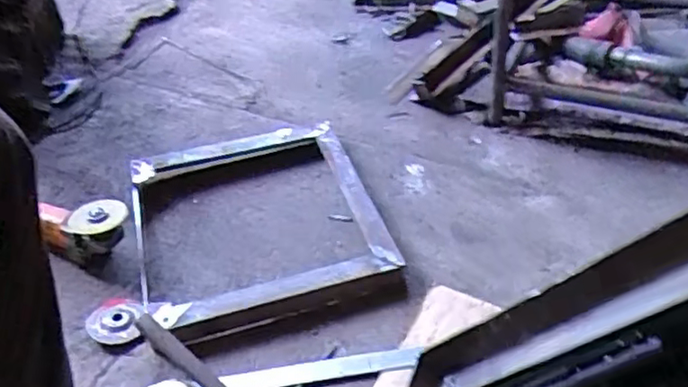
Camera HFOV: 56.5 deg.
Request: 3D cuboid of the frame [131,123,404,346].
[{"bbox_3d":[-0.148,0.037,1.039,0.378,0.043,0.414,-13,39,-11],"label":"frame"}]

